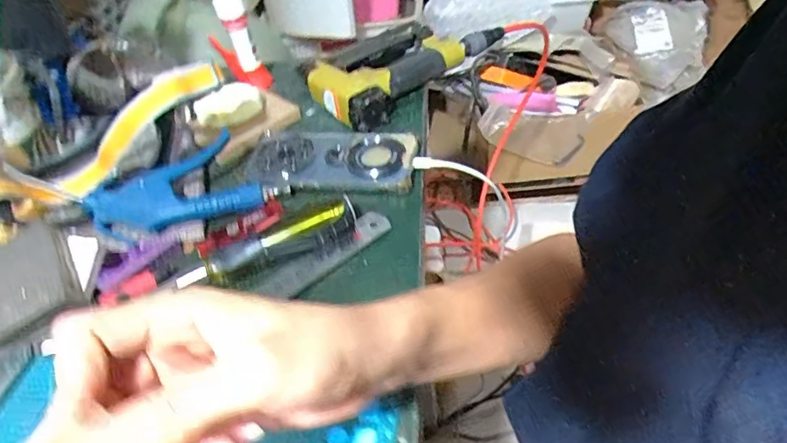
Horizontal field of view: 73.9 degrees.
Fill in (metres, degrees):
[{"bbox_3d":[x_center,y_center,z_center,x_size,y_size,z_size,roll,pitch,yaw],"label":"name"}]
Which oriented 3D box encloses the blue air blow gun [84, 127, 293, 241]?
[{"bbox_3d":[-0.188,-0.028,0.470,0.144,0.035,0.102,-36,52,-26],"label":"blue air blow gun"}]

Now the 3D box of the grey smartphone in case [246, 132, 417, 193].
[{"bbox_3d":[-0.066,-0.062,0.508,0.170,0.015,0.082,1,46,7],"label":"grey smartphone in case"}]

